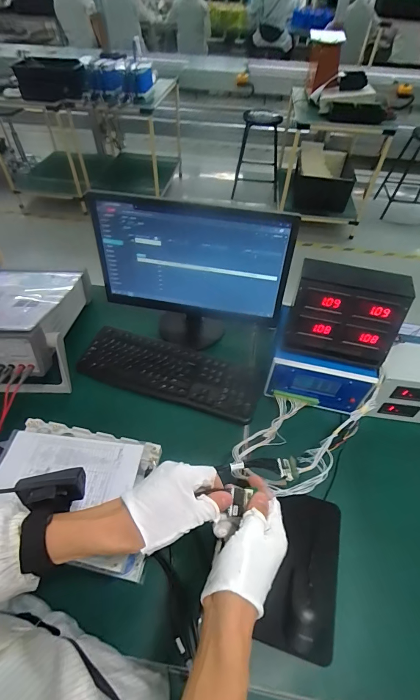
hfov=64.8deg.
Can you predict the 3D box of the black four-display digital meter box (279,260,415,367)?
[{"bbox_3d":[0.249,-0.067,0.617,0.195,0.163,0.090,14,52,10],"label":"black four-display digital meter box"}]

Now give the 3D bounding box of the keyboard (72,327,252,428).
[{"bbox_3d":[-0.103,0.046,0.806,0.436,0.020,0.152,17,53,12],"label":"keyboard"}]

